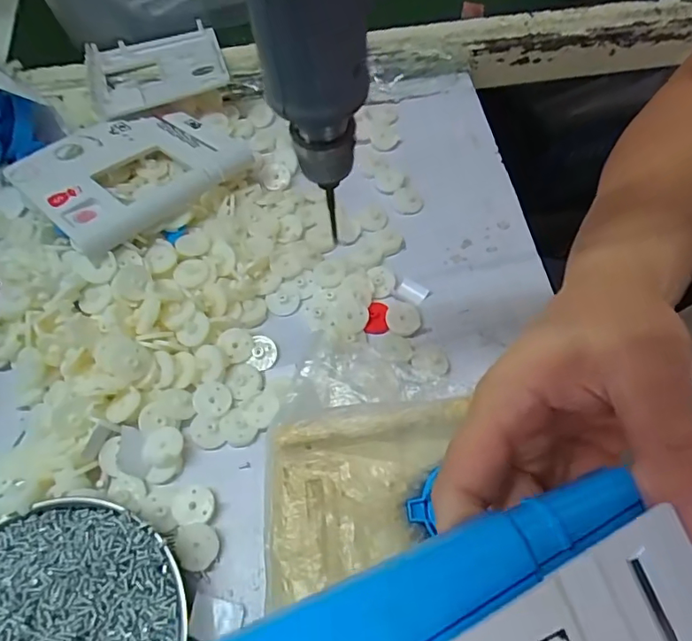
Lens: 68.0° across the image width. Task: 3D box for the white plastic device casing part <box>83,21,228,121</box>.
[{"bbox_3d":[-0.168,-0.227,0.461,0.117,0.032,0.136,-22,61,-10],"label":"white plastic device casing part"}]

